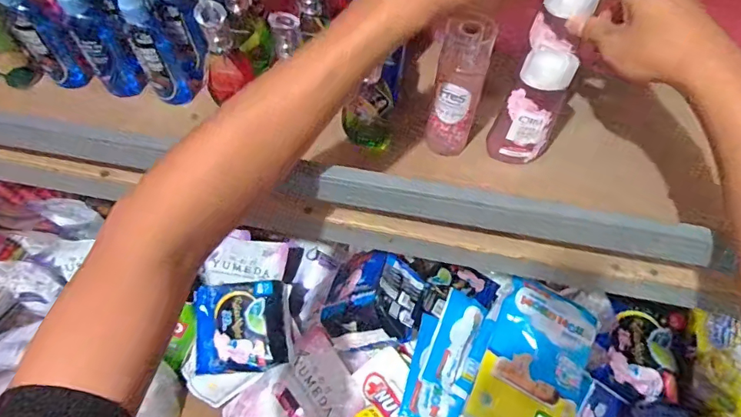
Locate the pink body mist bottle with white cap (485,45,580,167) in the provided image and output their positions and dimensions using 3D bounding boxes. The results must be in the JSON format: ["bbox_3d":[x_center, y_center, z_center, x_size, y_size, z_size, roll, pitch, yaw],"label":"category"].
[{"bbox_3d":[0.152,-0.091,0.432,0.054,0.131,0.034,26,57,16],"label":"pink body mist bottle with white cap"}]

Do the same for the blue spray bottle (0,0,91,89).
[{"bbox_3d":[-0.354,-0.189,0.477,0.036,0.140,0.039,35,60,21],"label":"blue spray bottle"}]

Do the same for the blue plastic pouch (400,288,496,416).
[{"bbox_3d":[0.114,0.206,0.617,0.071,0.038,0.182,21,69,13],"label":"blue plastic pouch"}]

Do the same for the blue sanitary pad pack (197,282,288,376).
[{"bbox_3d":[-0.184,0.173,0.656,0.128,0.020,0.122,1,74,-20],"label":"blue sanitary pad pack"}]

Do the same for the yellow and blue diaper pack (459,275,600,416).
[{"bbox_3d":[0.224,0.212,0.597,0.137,0.053,0.219,24,57,15],"label":"yellow and blue diaper pack"}]

